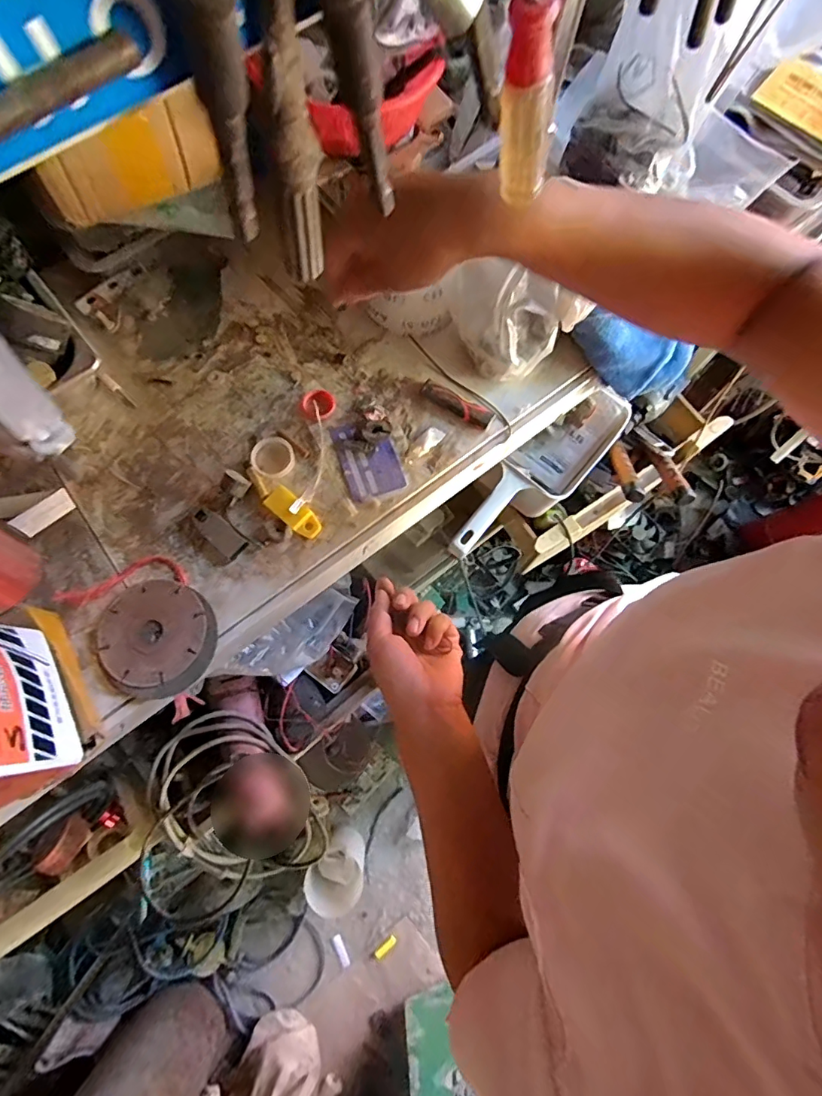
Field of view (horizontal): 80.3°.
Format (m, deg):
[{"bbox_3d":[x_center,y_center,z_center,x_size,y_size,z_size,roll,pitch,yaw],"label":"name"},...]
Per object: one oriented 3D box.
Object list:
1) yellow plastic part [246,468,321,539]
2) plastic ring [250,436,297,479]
[{"bbox_3d":[-0.124,-0.044,0.470,0.092,0.010,0.026,40,79,9],"label":"yellow plastic part"},{"bbox_3d":[-0.136,-0.090,0.482,0.042,0.008,0.042,0,76,-1],"label":"plastic ring"}]

